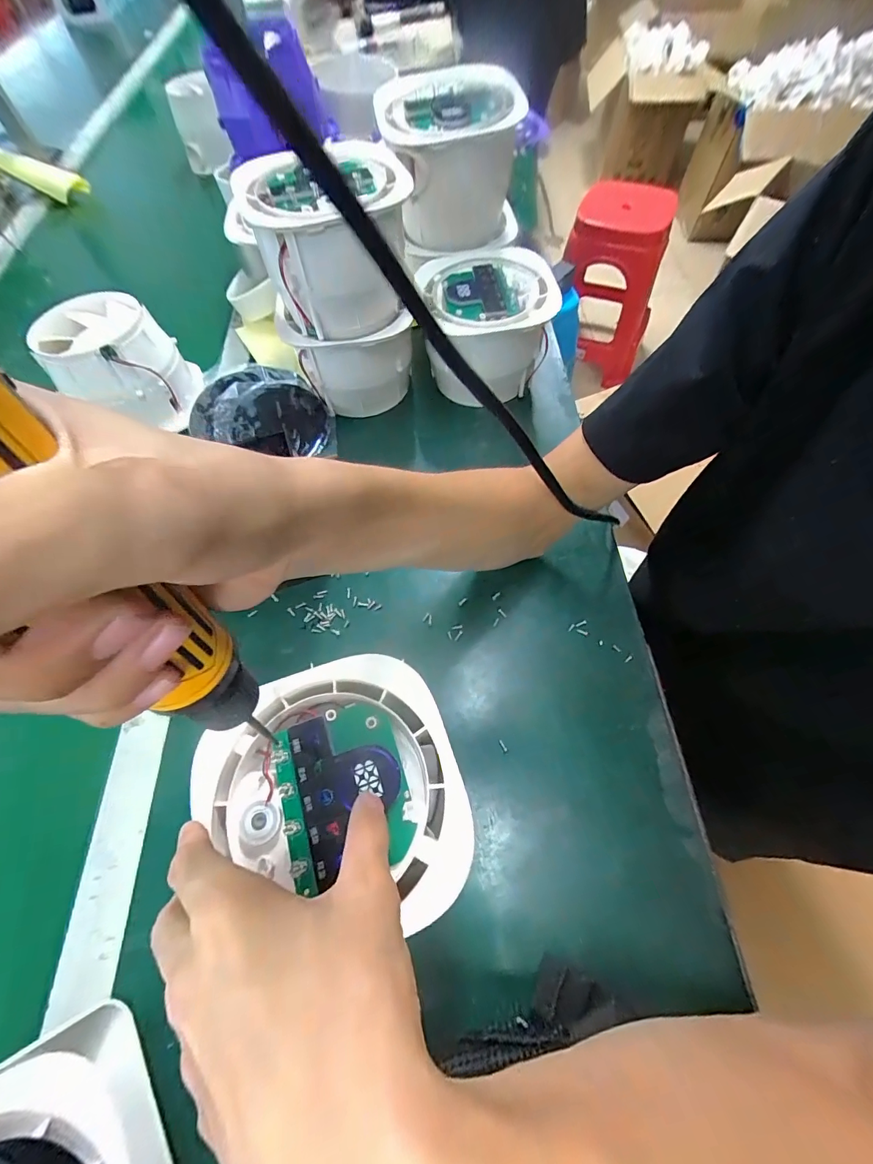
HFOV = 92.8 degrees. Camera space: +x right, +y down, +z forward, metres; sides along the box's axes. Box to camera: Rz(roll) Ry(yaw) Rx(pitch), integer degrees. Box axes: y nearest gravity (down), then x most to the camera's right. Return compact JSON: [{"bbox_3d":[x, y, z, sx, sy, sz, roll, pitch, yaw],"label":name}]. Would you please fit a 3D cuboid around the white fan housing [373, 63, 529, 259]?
[{"bbox_3d":[0.021,-0.422,0.426,0.134,0.098,0.134,-11,64,-3],"label":"white fan housing"}]

